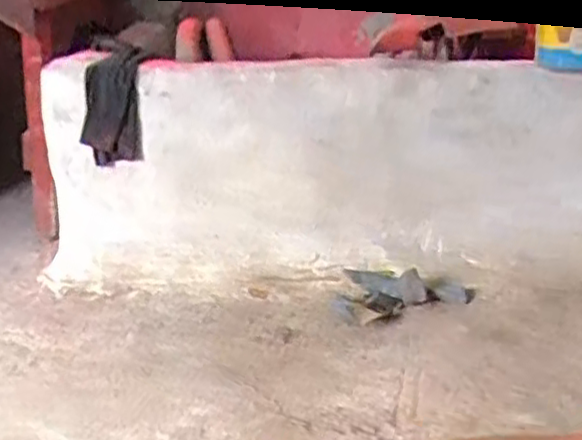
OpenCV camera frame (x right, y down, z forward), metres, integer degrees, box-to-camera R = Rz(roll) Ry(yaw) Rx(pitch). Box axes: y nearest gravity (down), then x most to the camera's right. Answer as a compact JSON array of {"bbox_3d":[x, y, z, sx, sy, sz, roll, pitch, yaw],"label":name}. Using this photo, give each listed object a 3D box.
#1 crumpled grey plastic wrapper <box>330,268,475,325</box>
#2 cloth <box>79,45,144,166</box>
[{"bbox_3d":[0.219,0.137,1.478,0.291,0.059,0.145,-9,23,-19],"label":"crumpled grey plastic wrapper"},{"bbox_3d":[-0.356,-0.226,1.479,0.113,0.230,0.022,1,20,-8],"label":"cloth"}]

